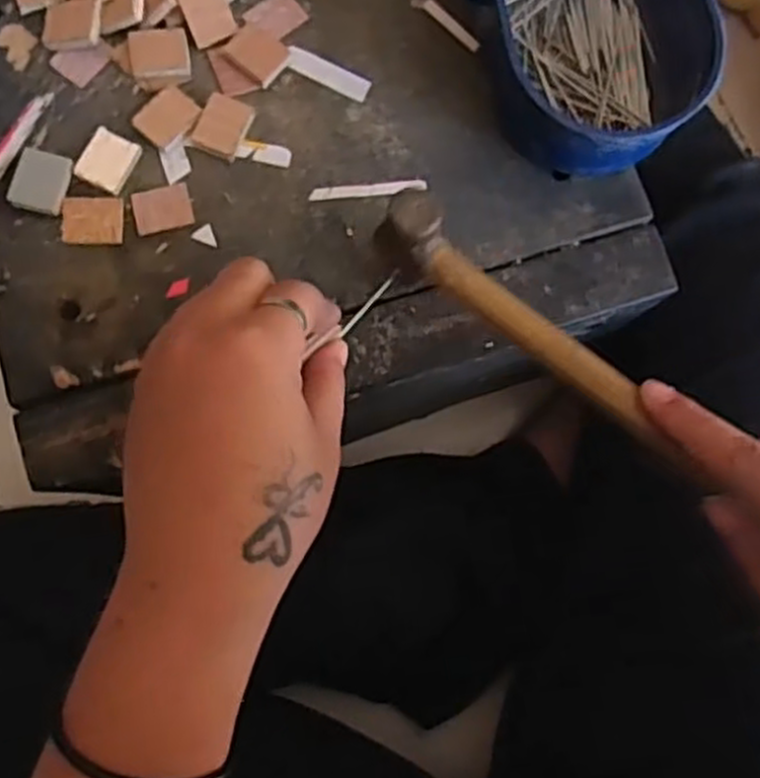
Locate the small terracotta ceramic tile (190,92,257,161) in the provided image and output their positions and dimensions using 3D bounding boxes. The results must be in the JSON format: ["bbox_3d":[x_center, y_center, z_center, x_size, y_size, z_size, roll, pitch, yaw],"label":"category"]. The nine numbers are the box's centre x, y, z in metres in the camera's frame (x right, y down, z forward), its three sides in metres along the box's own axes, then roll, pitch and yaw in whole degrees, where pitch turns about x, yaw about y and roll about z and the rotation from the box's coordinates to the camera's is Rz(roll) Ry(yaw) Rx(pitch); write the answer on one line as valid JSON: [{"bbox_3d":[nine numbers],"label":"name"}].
[{"bbox_3d":[-0.067,-0.112,0.332,0.020,0.004,0.025,24,80,2],"label":"small terracotta ceramic tile"}]

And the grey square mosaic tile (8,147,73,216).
[{"bbox_3d":[-0.141,-0.087,0.326,0.021,0.008,0.026,15,80,0],"label":"grey square mosaic tile"}]

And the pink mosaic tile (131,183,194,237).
[{"bbox_3d":[-0.092,-0.076,0.328,0.024,0.004,0.019,-15,81,-4],"label":"pink mosaic tile"}]

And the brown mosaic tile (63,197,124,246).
[{"bbox_3d":[-0.120,-0.070,0.325,0.024,0.004,0.020,0,81,-2],"label":"brown mosaic tile"}]

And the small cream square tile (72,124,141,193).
[{"bbox_3d":[-0.115,-0.096,0.330,0.021,0.005,0.024,26,81,2],"label":"small cream square tile"}]

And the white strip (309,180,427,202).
[{"bbox_3d":[-0.005,-0.085,0.334,0.049,0.004,0.006,-7,81,-3],"label":"white strip"}]

